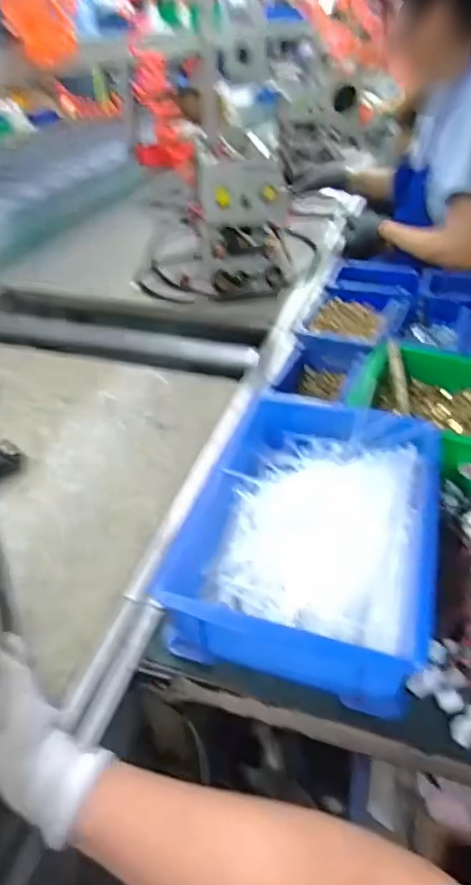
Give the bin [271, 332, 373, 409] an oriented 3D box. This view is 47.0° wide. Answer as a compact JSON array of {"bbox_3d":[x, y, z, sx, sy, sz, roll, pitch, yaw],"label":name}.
[{"bbox_3d":[0.105,-0.071,0.671,0.089,0.071,0.116,16,40,21],"label":"bin"}]

